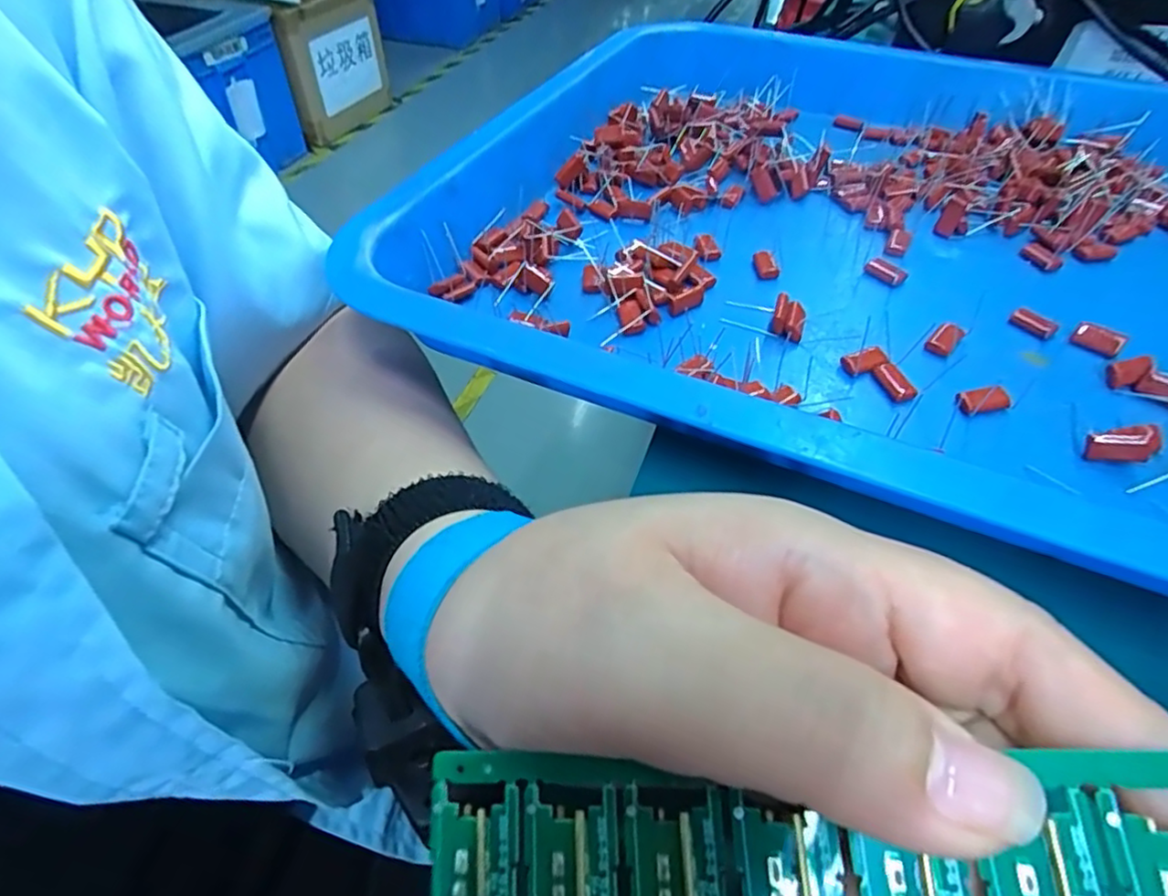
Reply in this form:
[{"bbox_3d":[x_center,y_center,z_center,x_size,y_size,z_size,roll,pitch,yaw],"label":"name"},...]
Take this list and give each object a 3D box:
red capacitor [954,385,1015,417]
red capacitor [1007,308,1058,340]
[{"bbox_3d":[0.139,-0.017,0.219,0.018,0.005,0.007,-8,50,-9],"label":"red capacitor"},{"bbox_3d":[0.172,-0.048,0.242,0.016,0.006,0.008,36,57,25],"label":"red capacitor"}]

